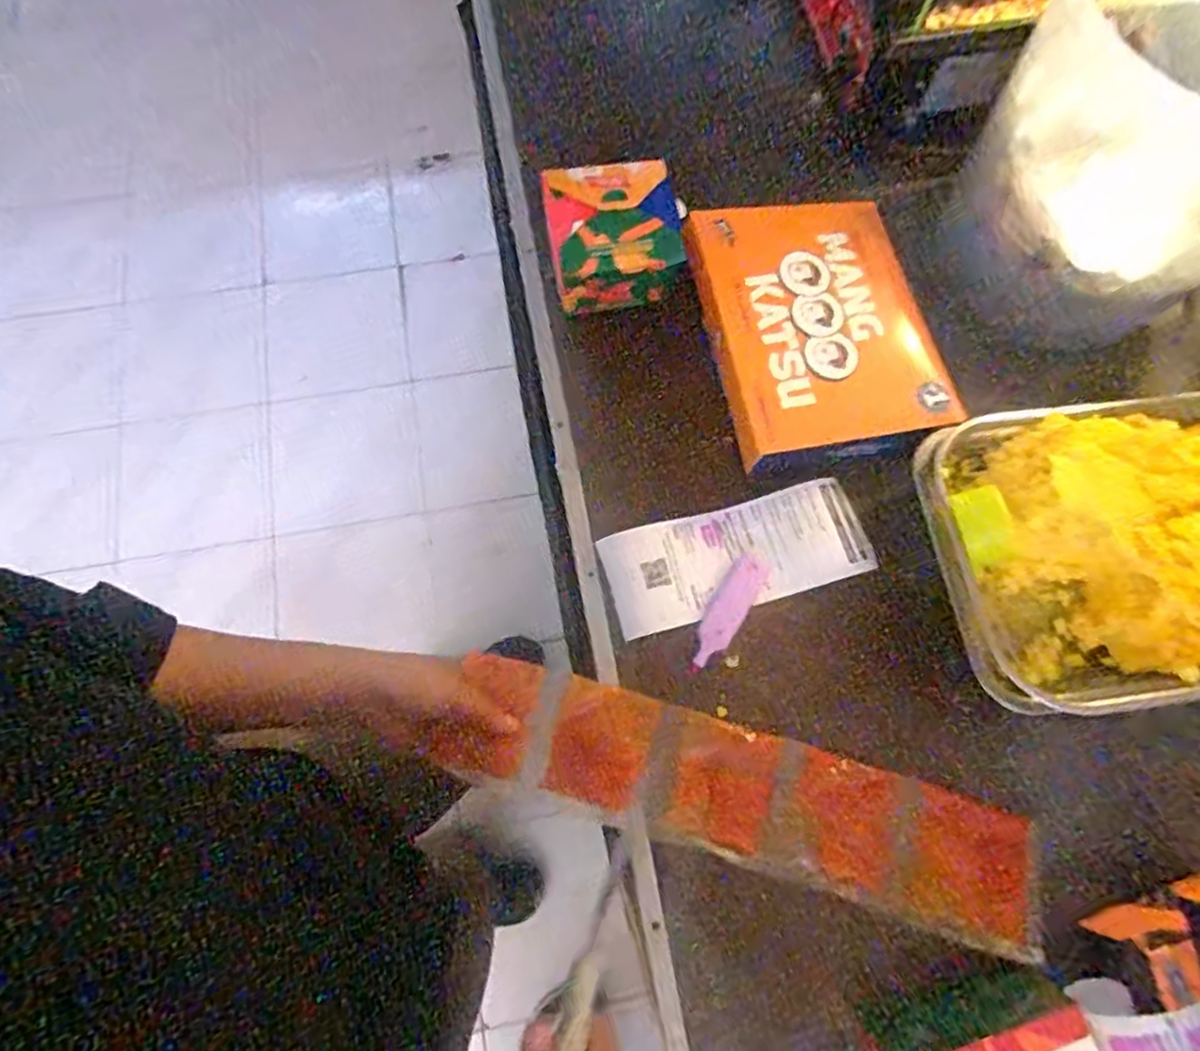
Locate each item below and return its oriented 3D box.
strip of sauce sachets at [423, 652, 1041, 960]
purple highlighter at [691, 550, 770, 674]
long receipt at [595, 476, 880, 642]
[{"bbox_3d":[0.093,0.178,0.452,0.370,0.026,0.082,17,73,7],"label":"strip of sauce sachets"},{"bbox_3d":[0.095,0.062,0.498,0.026,0.012,0.100,30,74,8],"label":"purple highlighter"},{"bbox_3d":[0.102,0.022,0.513,0.196,0.011,0.078,-15,73,-6],"label":"long receipt"}]

